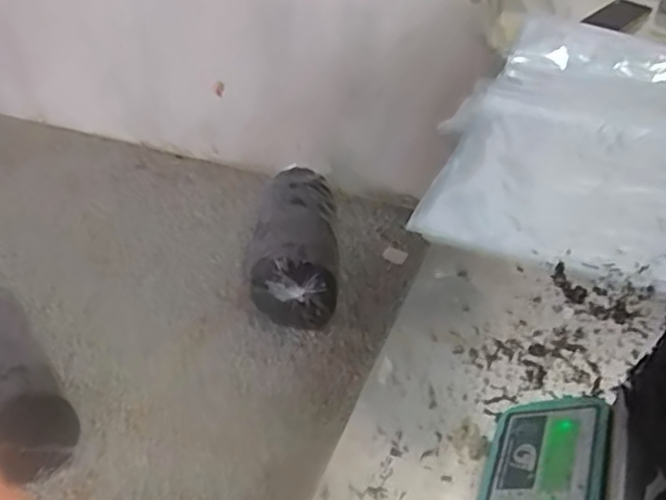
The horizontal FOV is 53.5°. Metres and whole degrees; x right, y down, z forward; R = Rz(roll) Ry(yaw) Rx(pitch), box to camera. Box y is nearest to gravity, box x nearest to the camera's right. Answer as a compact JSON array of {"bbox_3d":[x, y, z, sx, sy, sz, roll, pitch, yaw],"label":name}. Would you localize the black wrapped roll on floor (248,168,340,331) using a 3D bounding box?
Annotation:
[{"bbox_3d":[-0.097,-0.026,1.678,0.213,0.200,0.447,1,46,-1],"label":"black wrapped roll on floor"}]

